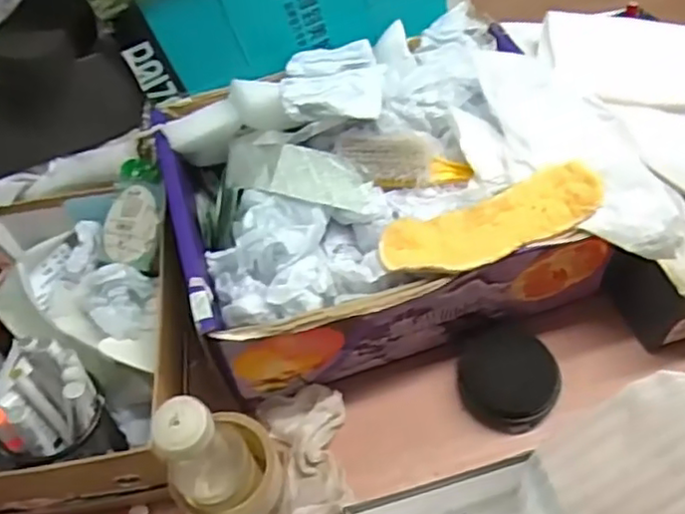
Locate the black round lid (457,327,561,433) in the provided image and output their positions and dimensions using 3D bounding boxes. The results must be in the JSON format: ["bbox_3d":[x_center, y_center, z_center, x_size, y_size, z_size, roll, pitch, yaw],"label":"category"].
[{"bbox_3d":[0.157,0.114,0.637,0.089,0.027,0.091,-2,53,3],"label":"black round lid"}]

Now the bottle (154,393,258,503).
[{"bbox_3d":[-0.104,0.153,0.508,0.057,0.152,0.052,-40,60,-22],"label":"bottle"}]

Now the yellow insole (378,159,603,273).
[{"bbox_3d":[0.131,-0.028,0.580,0.197,0.019,0.069,-19,56,-5],"label":"yellow insole"}]

